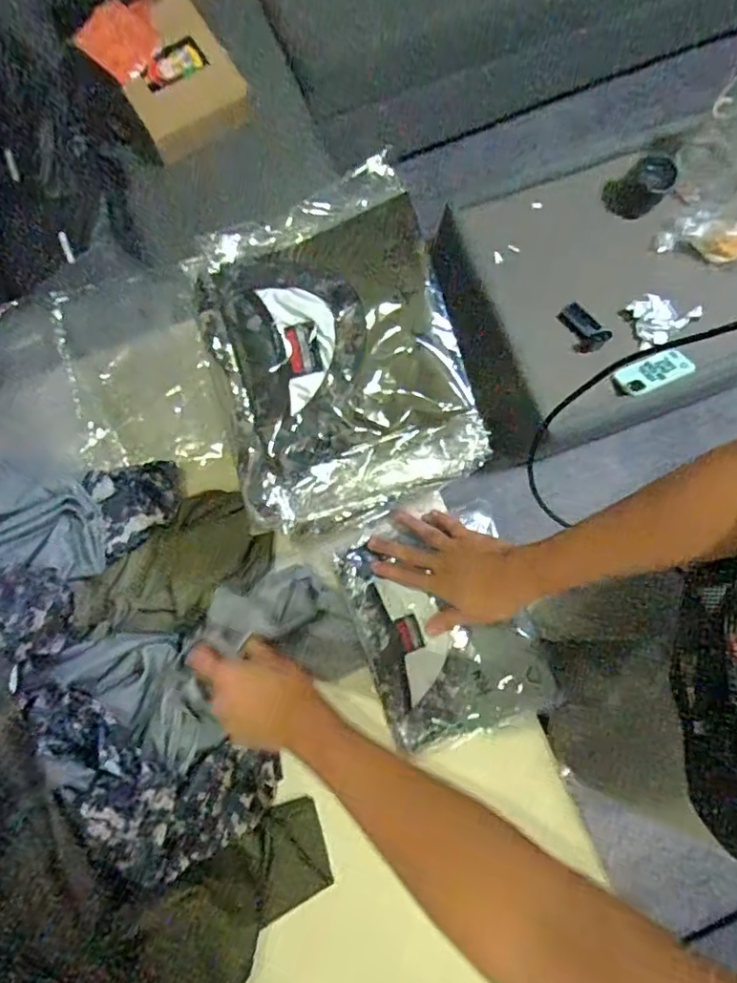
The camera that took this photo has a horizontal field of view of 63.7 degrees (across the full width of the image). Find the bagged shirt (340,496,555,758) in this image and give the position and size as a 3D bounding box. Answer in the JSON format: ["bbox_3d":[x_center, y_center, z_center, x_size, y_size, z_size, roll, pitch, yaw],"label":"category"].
[{"bbox_3d":[0.085,0.145,0.677,0.186,0.027,0.253,-19,80,-4],"label":"bagged shirt"}]

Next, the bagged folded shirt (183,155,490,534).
[{"bbox_3d":[-0.034,-0.109,0.487,0.200,0.040,0.254,-19,91,11],"label":"bagged folded shirt"}]

